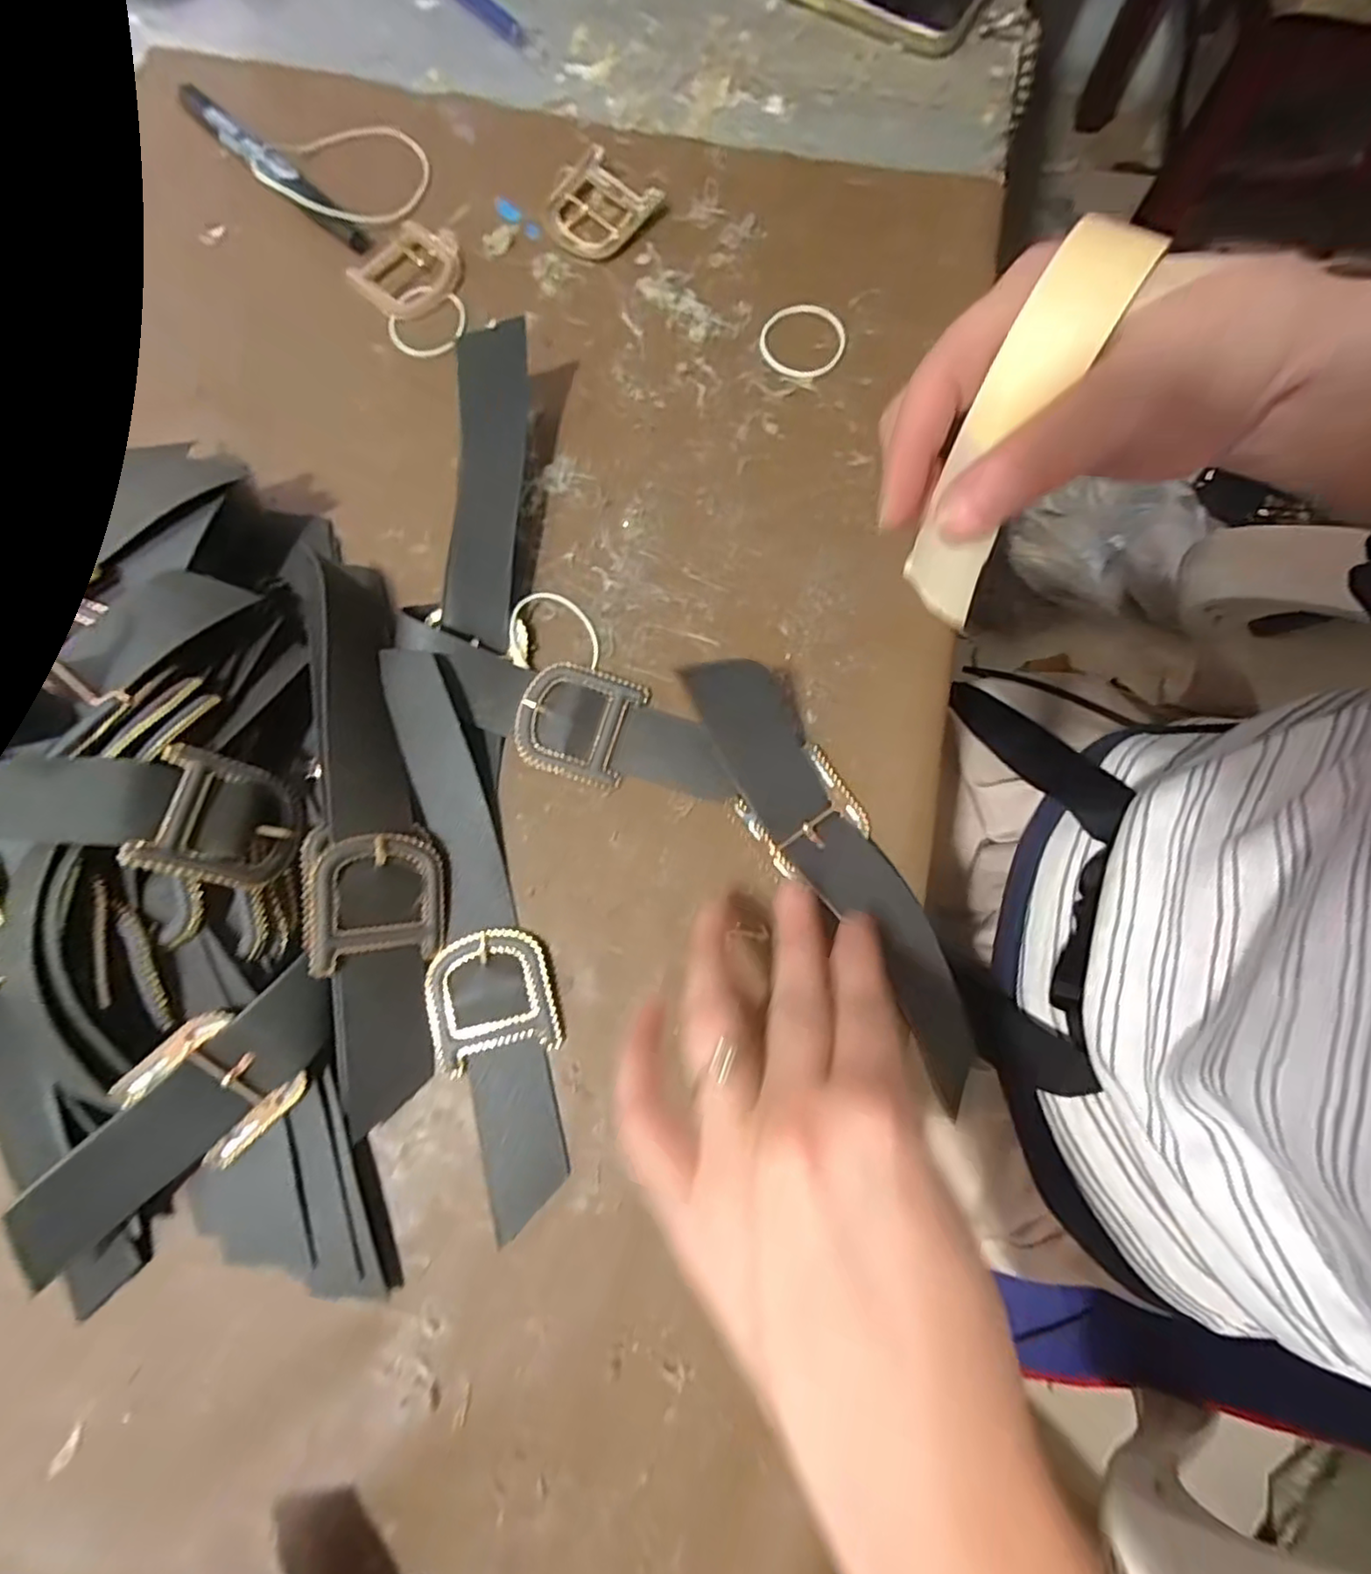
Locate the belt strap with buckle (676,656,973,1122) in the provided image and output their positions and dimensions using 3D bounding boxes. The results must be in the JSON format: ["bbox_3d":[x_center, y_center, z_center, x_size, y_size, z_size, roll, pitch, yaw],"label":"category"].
[{"bbox_3d":[0.063,0.033,0.269,0.046,0.025,0.205,-32,84,-5],"label":"belt strap with buckle"}]

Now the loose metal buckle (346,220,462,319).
[{"bbox_3d":[-0.137,-0.261,0.327,0.044,0.006,0.054,41,82,8],"label":"loose metal buckle"}]

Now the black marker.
[{"bbox_3d":[-0.214,-0.317,0.333,0.132,0.015,0.018,43,83,9],"label":"black marker"}]

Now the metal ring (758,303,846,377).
[{"bbox_3d":[0.057,-0.218,0.315,0.041,0.004,0.040,0,79,1],"label":"metal ring"}]

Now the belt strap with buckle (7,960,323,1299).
[{"bbox_3d":[-0.180,0.118,0.233,0.130,0.012,0.046,-43,111,-6],"label":"belt strap with buckle"}]

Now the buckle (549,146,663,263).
[{"bbox_3d":[-0.045,-0.292,0.328,0.050,0.007,0.051,39,82,8],"label":"buckle"}]

